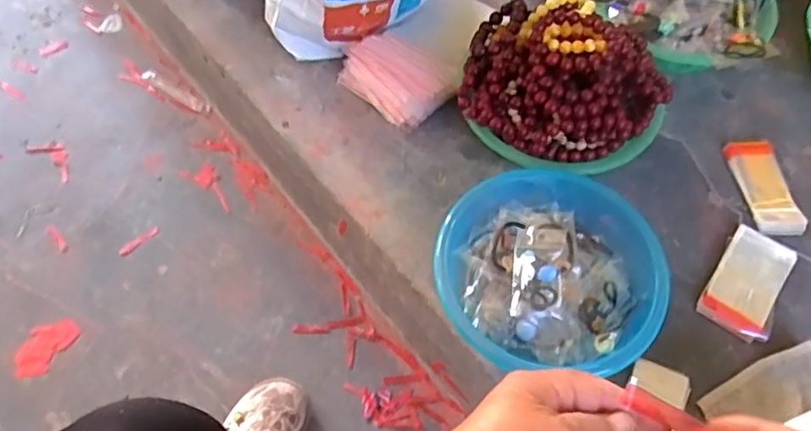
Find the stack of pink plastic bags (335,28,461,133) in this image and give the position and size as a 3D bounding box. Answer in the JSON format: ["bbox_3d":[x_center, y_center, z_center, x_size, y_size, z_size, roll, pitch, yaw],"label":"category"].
[{"bbox_3d":[-0.015,-0.172,0.768,0.149,0.071,0.082,37,67,18],"label":"stack of pink plastic bags"}]

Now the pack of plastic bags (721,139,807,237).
[{"bbox_3d":[0.429,-0.034,0.731,0.056,0.015,0.129,-4,61,-3],"label":"pack of plastic bags"}]

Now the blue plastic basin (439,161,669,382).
[{"bbox_3d":[0.146,0.052,0.642,0.215,0.082,0.209,0,61,0],"label":"blue plastic basin"}]

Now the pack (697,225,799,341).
[{"bbox_3d":[0.371,0.075,0.663,0.070,0.025,0.131,30,65,15],"label":"pack"}]

